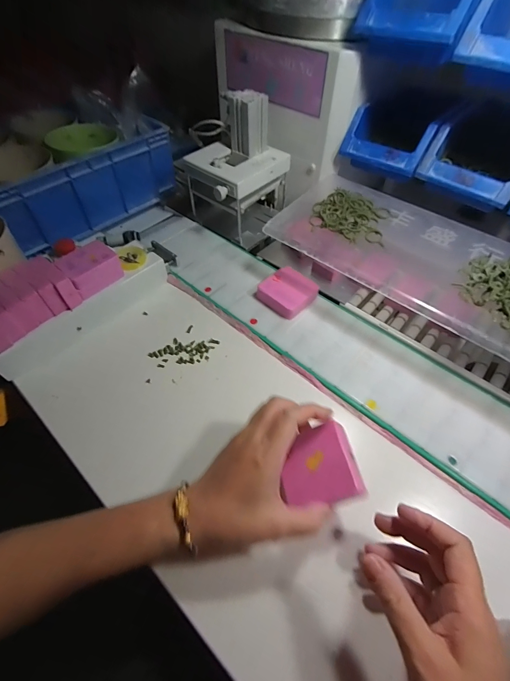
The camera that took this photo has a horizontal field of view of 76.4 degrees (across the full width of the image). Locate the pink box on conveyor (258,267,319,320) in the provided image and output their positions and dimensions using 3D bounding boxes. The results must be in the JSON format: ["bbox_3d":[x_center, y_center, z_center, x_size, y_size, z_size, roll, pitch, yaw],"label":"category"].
[{"bbox_3d":[0.048,-0.070,0.479,0.068,0.025,0.072,36,61,23],"label":"pink box on conveyor"}]

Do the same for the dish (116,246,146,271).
[{"bbox_3d":[-0.182,-0.123,0.481,0.038,0.015,0.040,0,53,0],"label":"dish"}]

